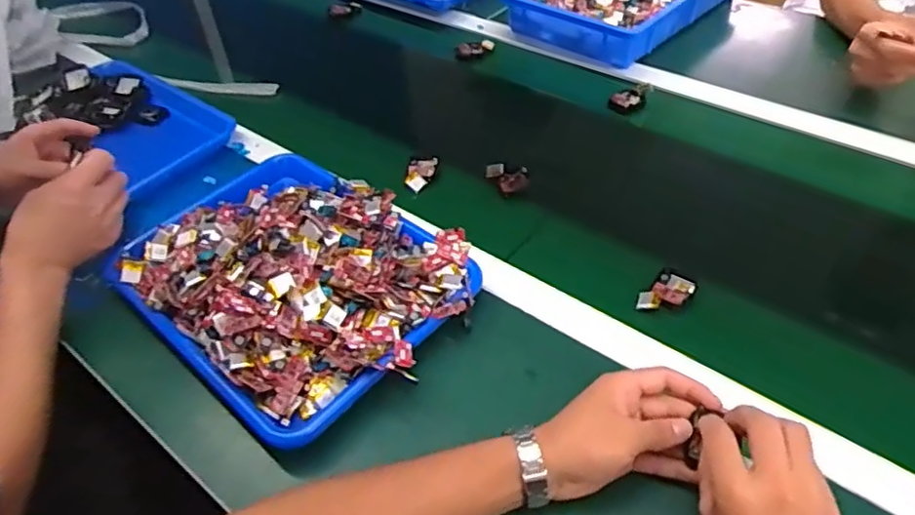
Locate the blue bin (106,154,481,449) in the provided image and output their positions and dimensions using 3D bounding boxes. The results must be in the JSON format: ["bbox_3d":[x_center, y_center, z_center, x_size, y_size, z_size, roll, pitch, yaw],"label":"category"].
[{"bbox_3d":[-0.167,0.002,0.619,0.342,0.065,0.261,30,55,30],"label":"blue bin"}]

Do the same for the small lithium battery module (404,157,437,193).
[{"bbox_3d":[-0.045,-0.102,0.766,0.034,0.017,0.052,9,47,14],"label":"small lithium battery module"}]

